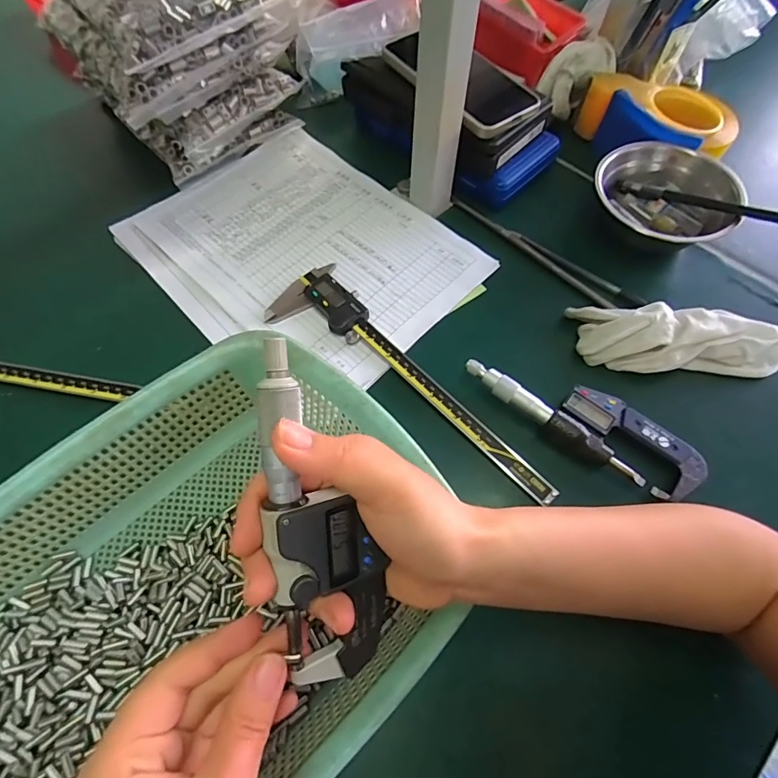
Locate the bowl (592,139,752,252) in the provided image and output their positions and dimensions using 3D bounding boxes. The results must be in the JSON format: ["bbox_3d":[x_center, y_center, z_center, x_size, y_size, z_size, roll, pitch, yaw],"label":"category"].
[{"bbox_3d":[0.258,-0.178,0.443,0.120,0.066,0.104,-15,63,-9],"label":"bowl"}]

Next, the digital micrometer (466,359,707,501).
[{"bbox_3d":[0.146,0.021,0.356,0.179,0.017,0.051,31,66,14],"label":"digital micrometer"}]

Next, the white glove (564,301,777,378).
[{"bbox_3d":[0.244,-0.040,0.389,0.166,0.035,0.056,6,62,2],"label":"white glove"}]

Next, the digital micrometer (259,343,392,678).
[{"bbox_3d":[-0.032,0.059,0.202,0.047,0.027,0.158,-14,103,-8],"label":"digital micrometer"}]

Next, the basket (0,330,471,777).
[{"bbox_3d":[-0.112,0.124,0.266,0.297,0.079,0.222,-40,70,-20],"label":"basket"}]

